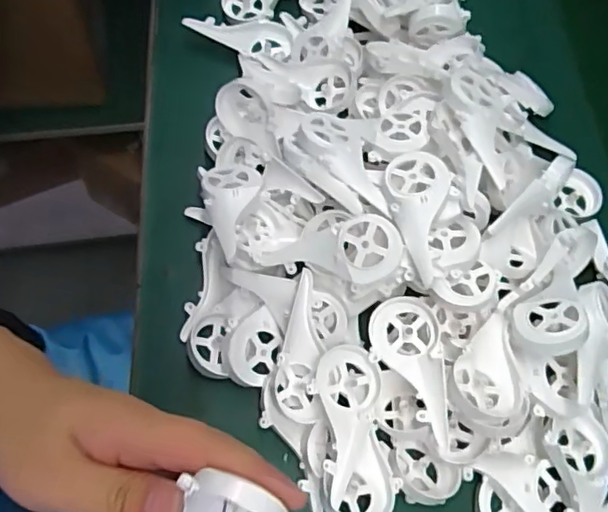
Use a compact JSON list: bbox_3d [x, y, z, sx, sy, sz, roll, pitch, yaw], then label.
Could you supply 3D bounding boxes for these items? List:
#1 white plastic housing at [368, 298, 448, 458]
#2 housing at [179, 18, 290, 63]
[{"bbox_3d":[0.065,0.076,0.380,0.045,0.032,0.095,0,69,-1],"label":"white plastic housing"},{"bbox_3d":[-0.054,-0.200,0.520,0.093,0.016,0.044,25,65,7],"label":"housing"}]

